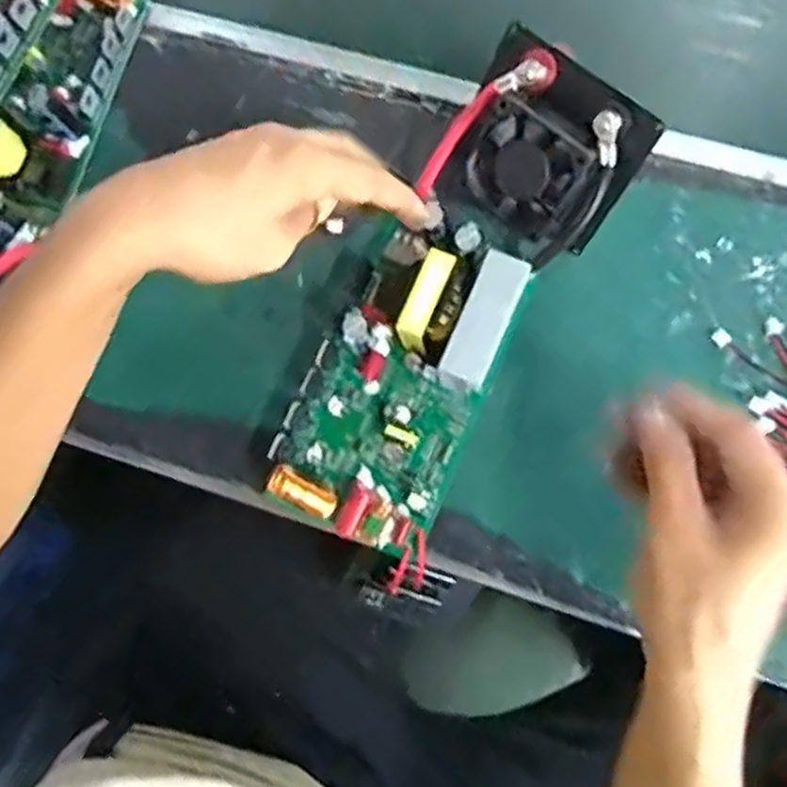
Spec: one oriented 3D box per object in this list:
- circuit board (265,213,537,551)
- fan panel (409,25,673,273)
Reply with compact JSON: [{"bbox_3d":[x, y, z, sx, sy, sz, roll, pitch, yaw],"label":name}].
[{"bbox_3d":[0.002,-0.009,0.412,0.094,0.061,0.174,23,80,5],"label":"circuit board"},{"bbox_3d":[0.078,-0.130,0.406,0.097,0.022,0.092,38,122,8],"label":"fan panel"}]

